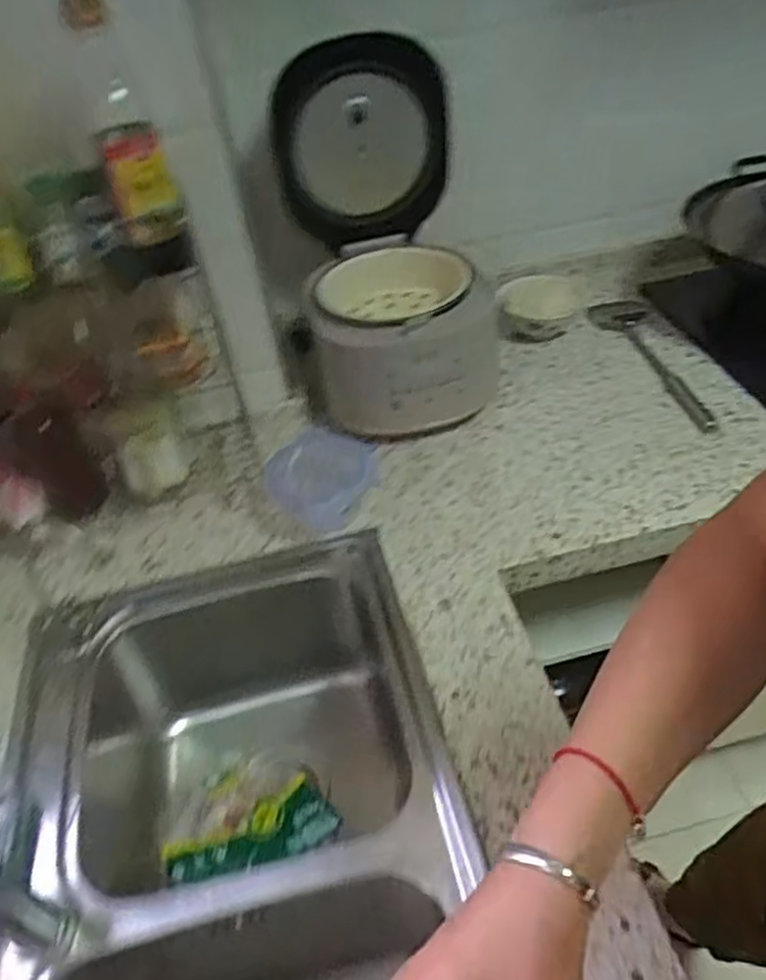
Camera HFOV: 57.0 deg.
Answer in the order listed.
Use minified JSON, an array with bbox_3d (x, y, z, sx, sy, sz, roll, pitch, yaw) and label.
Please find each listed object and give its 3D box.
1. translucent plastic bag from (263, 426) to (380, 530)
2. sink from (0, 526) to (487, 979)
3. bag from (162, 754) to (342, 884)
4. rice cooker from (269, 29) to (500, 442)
[{"bbox_3d":[-0.066,-0.022,0.875,0.124,0.053,0.144,28,53,32],"label":"translucent plastic bag"},{"bbox_3d":[-0.110,0.418,0.620,0.404,0.262,0.724,-14,42,-6],"label":"sink"},{"bbox_3d":[-0.147,0.355,0.782,0.179,0.033,0.127,-13,42,-4],"label":"bag"},{"bbox_3d":[0.018,-0.316,0.912,0.251,0.423,0.305,-15,43,-8],"label":"rice cooker"}]

